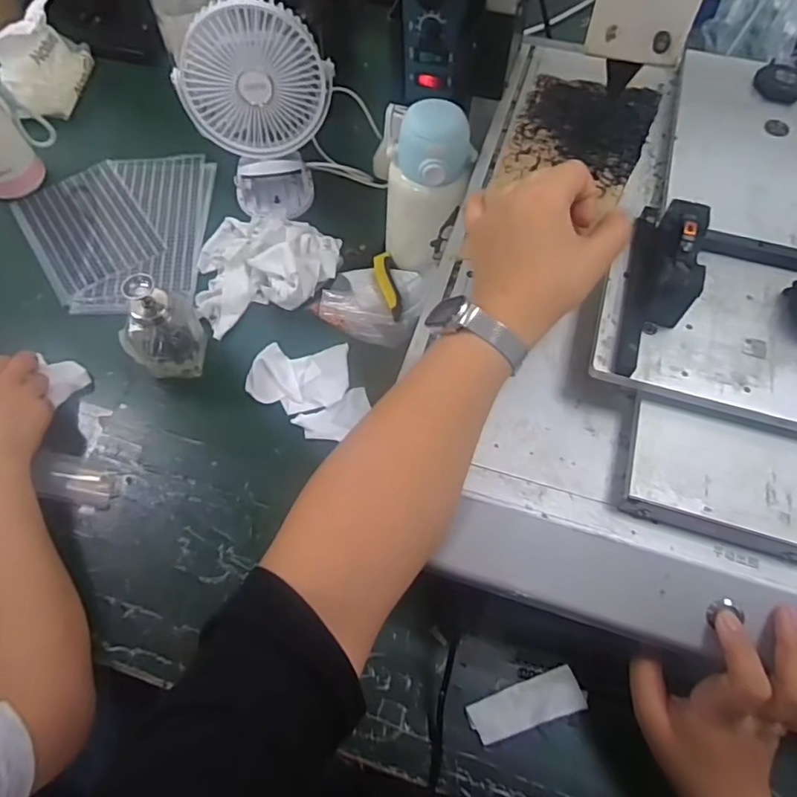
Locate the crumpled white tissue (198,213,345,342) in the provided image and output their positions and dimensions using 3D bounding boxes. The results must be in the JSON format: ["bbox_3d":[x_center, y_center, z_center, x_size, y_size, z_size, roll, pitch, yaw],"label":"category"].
[{"bbox_3d":[-0.150,-0.165,0.605,0.165,0.047,0.150,-20,65,-10],"label":"crumpled white tissue"}]

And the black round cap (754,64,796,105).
[{"bbox_3d":[0.374,-0.308,0.538,0.047,0.012,0.047,0,63,-1],"label":"black round cap"}]

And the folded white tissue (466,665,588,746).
[{"bbox_3d":[0.100,0.239,0.431,0.090,0.010,0.032,-15,65,-8],"label":"folded white tissue"}]

